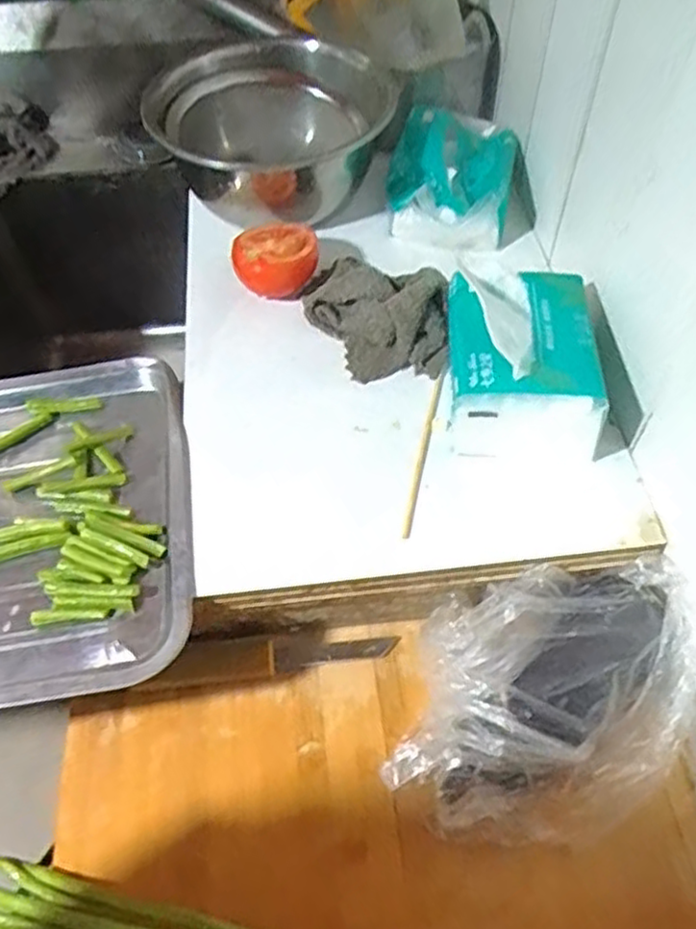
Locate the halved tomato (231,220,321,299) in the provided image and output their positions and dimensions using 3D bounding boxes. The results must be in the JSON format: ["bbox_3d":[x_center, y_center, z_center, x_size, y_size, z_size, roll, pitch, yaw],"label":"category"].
[{"bbox_3d":[-0.057,-0.163,0.571,0.066,0.035,0.068,-1,54,2],"label":"halved tomato"}]

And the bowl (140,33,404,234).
[{"bbox_3d":[-0.068,-0.281,0.621,0.170,0.088,0.190,-39,61,-23],"label":"bowl"}]

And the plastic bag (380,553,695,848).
[{"bbox_3d":[0.118,0.142,0.431,0.177,0.084,0.137,-4,54,-1],"label":"plastic bag"}]

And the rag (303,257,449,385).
[{"bbox_3d":[0.021,-0.119,0.541,0.083,0.041,0.129,-27,57,-16],"label":"rag"}]

